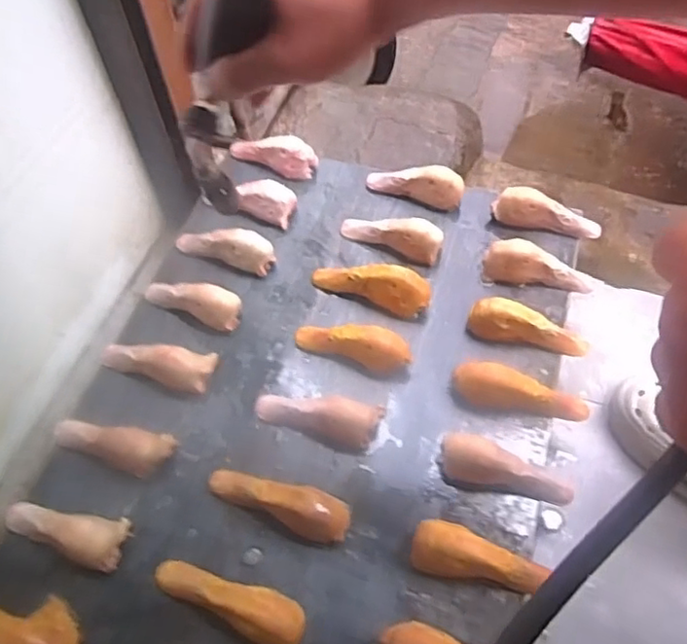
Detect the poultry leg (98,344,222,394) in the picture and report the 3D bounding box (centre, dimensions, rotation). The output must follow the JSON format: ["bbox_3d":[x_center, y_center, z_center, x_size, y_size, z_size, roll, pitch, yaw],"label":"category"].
[{"bbox_3d":[-0.213,0.045,0.685,0.140,0.041,0.049,7,57,8],"label":"poultry leg"}]

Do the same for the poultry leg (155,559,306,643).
[{"bbox_3d":[-0.106,0.249,0.551,0.153,0.043,0.042,18,59,15],"label":"poultry leg"}]

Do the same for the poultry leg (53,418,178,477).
[{"bbox_3d":[-0.251,0.127,0.643,0.138,0.039,0.048,7,57,8],"label":"poultry leg"}]

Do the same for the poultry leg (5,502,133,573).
[{"bbox_3d":[-0.279,0.201,0.601,0.135,0.040,0.048,13,58,12],"label":"poultry leg"}]

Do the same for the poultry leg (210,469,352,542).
[{"bbox_3d":[-0.064,0.174,0.603,0.147,0.035,0.046,21,59,16],"label":"poultry leg"}]

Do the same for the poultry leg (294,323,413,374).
[{"bbox_3d":[0.010,0.024,0.692,0.133,0.048,0.034,14,58,12],"label":"poultry leg"}]

